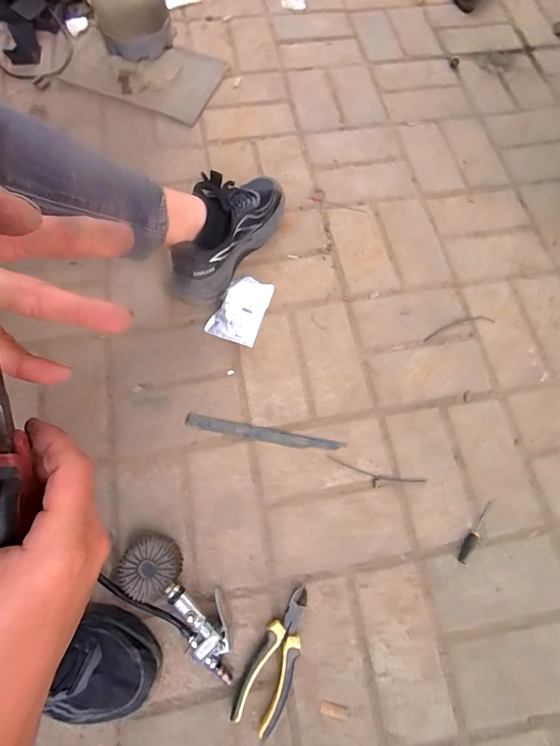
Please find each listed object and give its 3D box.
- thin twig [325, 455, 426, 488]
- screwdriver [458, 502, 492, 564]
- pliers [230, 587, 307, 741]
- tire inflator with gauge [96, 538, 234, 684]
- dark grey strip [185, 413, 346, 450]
[{"bbox_3d":[0.136,0.151,0.526,0.145,0.004,0.026,13,72,4],"label":"thin twig"},{"bbox_3d":[0.270,0.219,0.502,0.011,0.007,0.094,34,74,10],"label":"screwdriver"},{"bbox_3d":[-0.006,0.344,0.443,0.053,0.029,0.149,21,73,6],"label":"pliers"},{"bbox_3d":[-0.121,0.286,0.453,0.183,0.039,0.079,36,75,11],"label":"tire inflator with gauge"},{"bbox_3d":[-0.024,0.091,0.538,0.231,0.004,0.021,11,72,3],"label":"dark grey strip"}]

